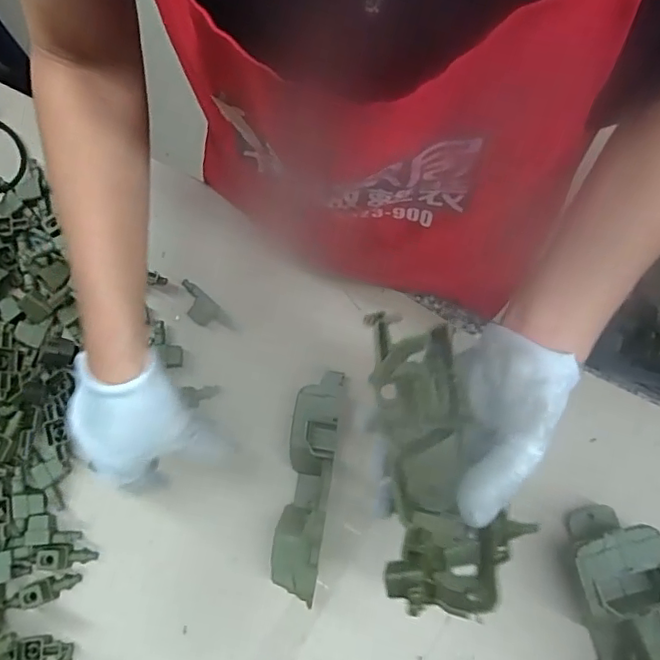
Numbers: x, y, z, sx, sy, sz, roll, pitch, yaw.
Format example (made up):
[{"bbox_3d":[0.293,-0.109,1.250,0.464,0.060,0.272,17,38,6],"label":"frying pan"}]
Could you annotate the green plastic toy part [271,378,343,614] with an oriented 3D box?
[{"bbox_3d":[-0.020,0.129,0.499,0.039,0.057,0.185,8,79,1],"label":"green plastic toy part"}]

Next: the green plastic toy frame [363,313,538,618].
[{"bbox_3d":[0.064,0.083,0.349,0.078,0.037,0.188,-11,91,-2],"label":"green plastic toy frame"}]

